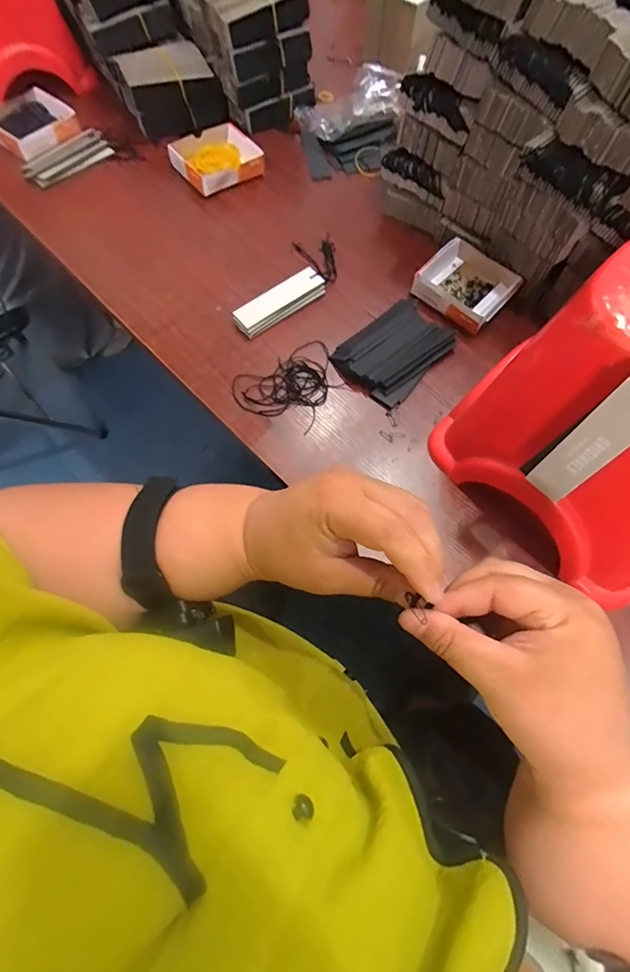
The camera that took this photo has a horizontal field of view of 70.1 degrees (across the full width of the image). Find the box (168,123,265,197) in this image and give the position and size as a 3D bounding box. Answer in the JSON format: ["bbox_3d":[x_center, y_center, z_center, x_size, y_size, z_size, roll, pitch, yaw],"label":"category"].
[{"bbox_3d":[-0.154,-0.506,0.695,0.125,0.030,0.110,-32,72,-15],"label":"box"}]

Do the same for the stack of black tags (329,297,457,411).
[{"bbox_3d":[0.099,-0.170,0.556,0.101,0.019,0.138,41,71,14],"label":"stack of black tags"}]

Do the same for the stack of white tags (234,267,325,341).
[{"bbox_3d":[-0.044,-0.240,0.588,0.133,0.020,0.041,-36,73,-17],"label":"stack of white tags"}]

